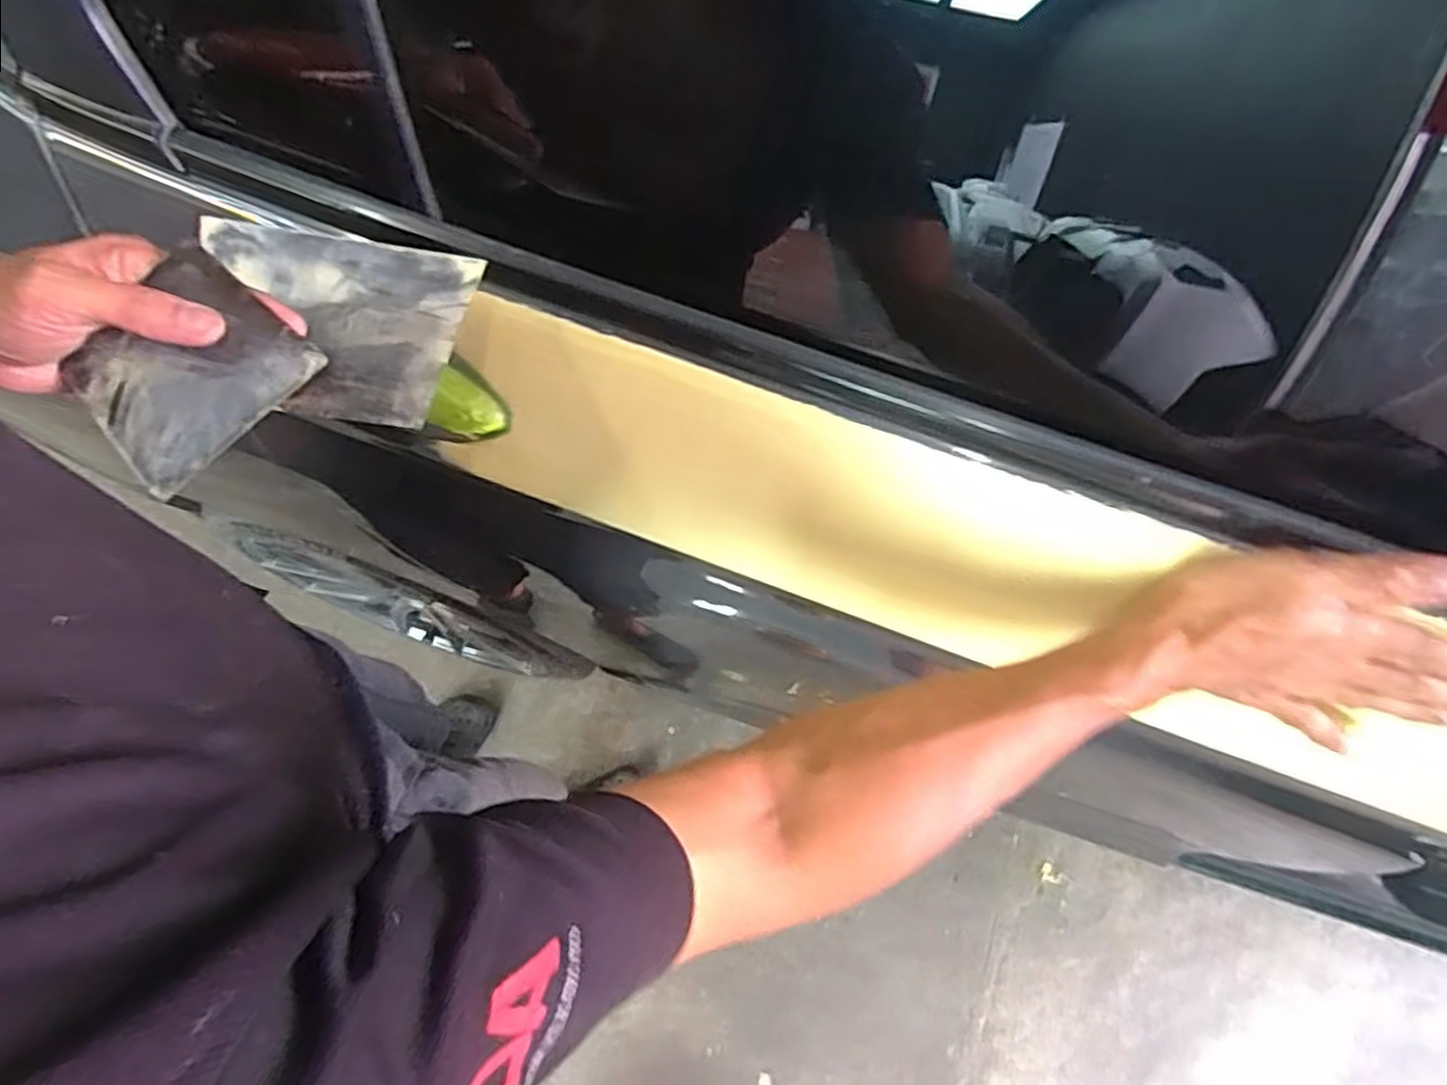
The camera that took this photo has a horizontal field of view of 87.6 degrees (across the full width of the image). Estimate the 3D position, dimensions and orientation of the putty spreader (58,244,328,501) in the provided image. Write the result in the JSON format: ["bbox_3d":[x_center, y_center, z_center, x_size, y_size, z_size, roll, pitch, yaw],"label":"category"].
[{"bbox_3d":[-0.278,-0.088,0.390,0.116,0.004,0.081,-37,100,9],"label":"putty spreader"}]

